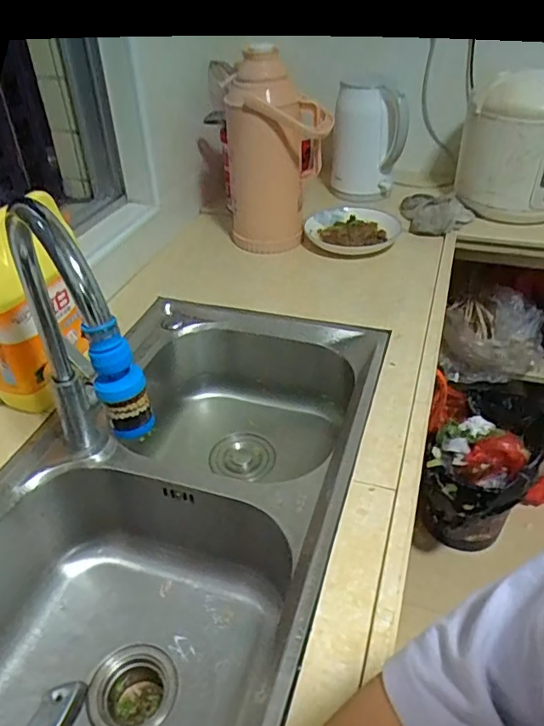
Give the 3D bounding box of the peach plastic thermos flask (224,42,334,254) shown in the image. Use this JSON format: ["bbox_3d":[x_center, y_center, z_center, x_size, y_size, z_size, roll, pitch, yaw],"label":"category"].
[{"bbox_3d":[0.010,-0.446,1.175,0.202,0.359,0.197,-4,38,-4],"label":"peach plastic thermos flask"}]

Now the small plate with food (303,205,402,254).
[{"bbox_3d":[0.180,-0.301,1.238,0.201,0.035,0.237,9,39,13],"label":"small plate with food"}]

